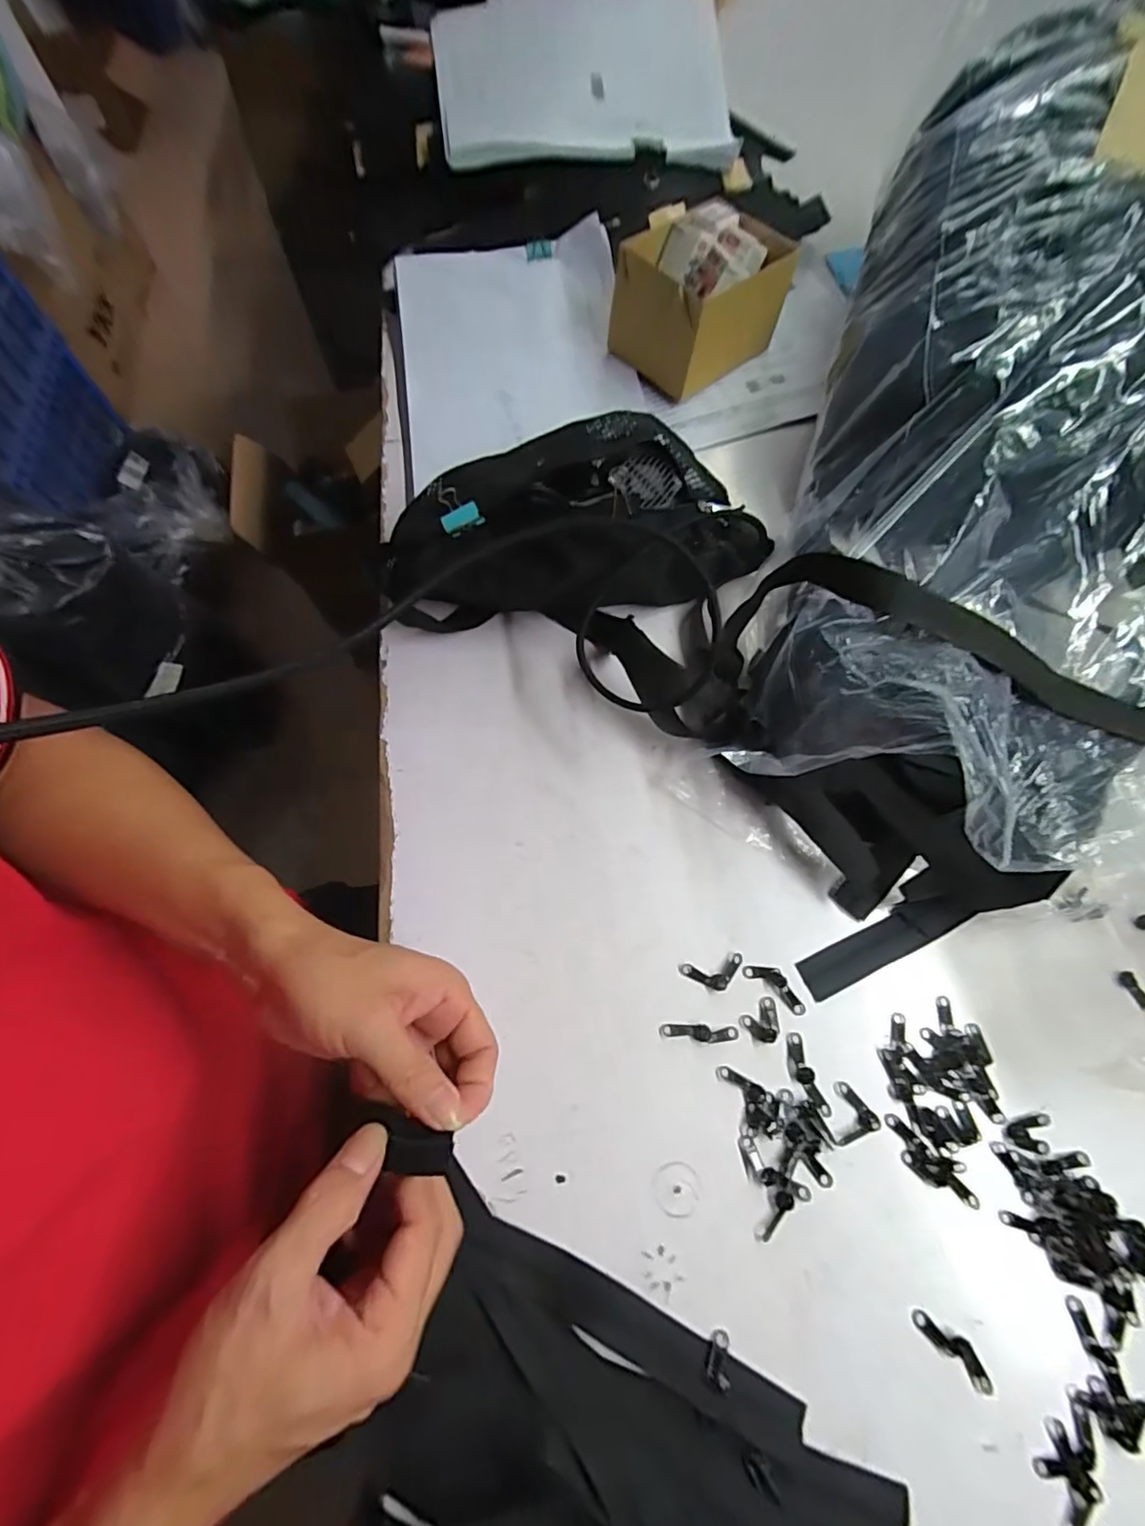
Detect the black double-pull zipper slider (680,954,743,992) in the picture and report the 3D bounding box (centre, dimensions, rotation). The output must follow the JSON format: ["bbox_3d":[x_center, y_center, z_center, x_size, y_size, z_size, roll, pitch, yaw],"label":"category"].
[{"bbox_3d":[0.088,0.131,0.363,0.038,0.004,0.019,-8,68,-4],"label":"black double-pull zipper slider"}]

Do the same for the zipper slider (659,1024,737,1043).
[{"bbox_3d":[0.076,0.161,0.351,0.046,0.004,0.010,5,68,2],"label":"zipper slider"}]

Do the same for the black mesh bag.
[{"bbox_3d":[0.006,-0.180,0.437,0.273,0.093,0.146,-2,68,-1],"label":"black mesh bag"}]

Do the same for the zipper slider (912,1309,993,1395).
[{"bbox_3d":[0.195,0.297,0.297,0.013,0.007,0.042,-42,74,-15],"label":"zipper slider"}]

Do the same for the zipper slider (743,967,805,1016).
[{"bbox_3d":[0.126,0.136,0.360,0.041,0.004,0.015,36,72,13],"label":"zipper slider"}]

